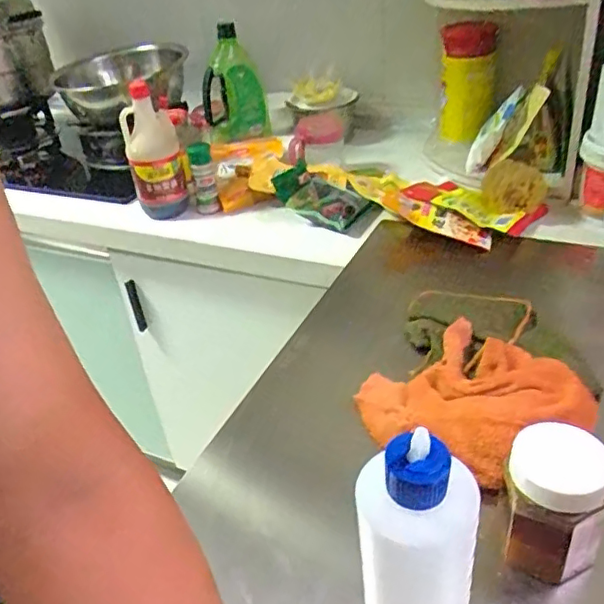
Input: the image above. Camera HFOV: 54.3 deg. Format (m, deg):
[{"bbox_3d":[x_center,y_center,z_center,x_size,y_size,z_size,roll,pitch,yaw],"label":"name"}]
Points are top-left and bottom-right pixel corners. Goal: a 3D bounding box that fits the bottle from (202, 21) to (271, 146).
[{"bbox_3d":[-0.127,-0.392,1.076,0.115,0.191,0.076,-9,34,-3],"label":"bottle"}]

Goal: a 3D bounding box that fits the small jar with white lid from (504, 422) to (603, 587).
[{"bbox_3d":[0.183,0.146,0.428,0.066,0.099,0.060,-4,34,3],"label":"small jar with white lid"}]

